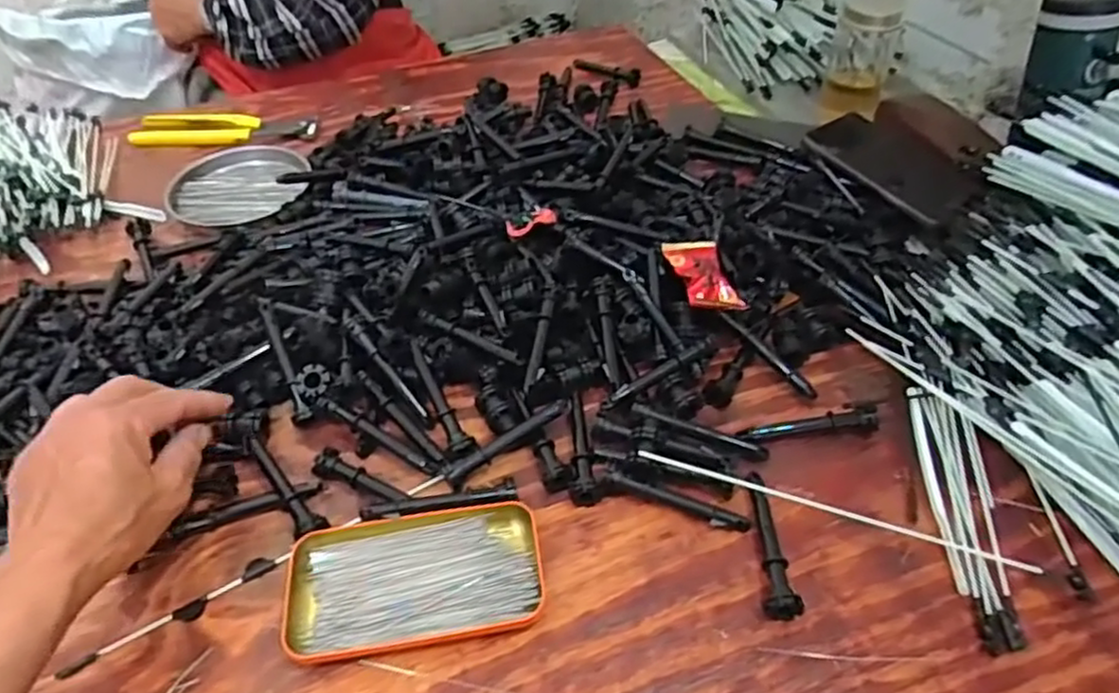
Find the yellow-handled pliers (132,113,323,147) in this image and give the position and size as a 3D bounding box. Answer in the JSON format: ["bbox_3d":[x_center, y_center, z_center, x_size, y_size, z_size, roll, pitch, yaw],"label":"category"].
[{"bbox_3d":[-0.366,-0.243,0.775,0.202,0.020,0.058,-1,46,0],"label":"yellow-handled pliers"}]

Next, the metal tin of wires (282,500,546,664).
[{"bbox_3d":[-0.082,0.132,0.407,0.140,0.014,0.075,-8,46,-7],"label":"metal tin of wires"}]

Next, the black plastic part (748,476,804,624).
[{"bbox_3d":[0.127,0.113,0.417,0.019,0.021,0.092,2,46,4],"label":"black plastic part"}]

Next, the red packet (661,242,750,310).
[{"bbox_3d":[0.109,-0.056,0.534,0.045,0.021,0.071,-11,47,-10],"label":"red packet"}]

